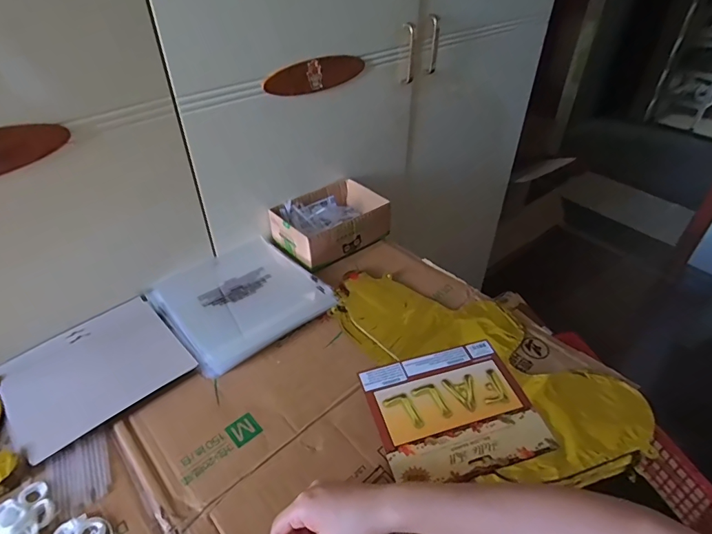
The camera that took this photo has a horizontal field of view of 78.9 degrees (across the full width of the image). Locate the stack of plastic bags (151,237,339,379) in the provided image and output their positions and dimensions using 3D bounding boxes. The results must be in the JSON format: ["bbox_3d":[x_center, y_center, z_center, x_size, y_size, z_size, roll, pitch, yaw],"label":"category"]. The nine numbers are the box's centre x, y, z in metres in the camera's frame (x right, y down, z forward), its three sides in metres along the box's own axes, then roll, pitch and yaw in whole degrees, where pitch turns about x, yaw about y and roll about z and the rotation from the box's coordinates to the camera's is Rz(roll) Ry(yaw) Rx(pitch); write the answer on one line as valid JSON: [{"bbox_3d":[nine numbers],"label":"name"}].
[{"bbox_3d":[-0.178,0.041,0.666,0.217,0.014,0.213,-29,49,-31],"label":"stack of plastic bags"}]

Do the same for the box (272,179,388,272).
[{"bbox_3d":[-0.045,-0.085,0.773,0.185,0.060,0.138,-28,49,-30],"label":"box"}]

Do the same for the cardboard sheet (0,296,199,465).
[{"bbox_3d":[-0.338,0.128,0.561,0.194,0.007,0.166,-32,50,-32],"label":"cardboard sheet"}]

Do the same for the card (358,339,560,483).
[{"bbox_3d":[0.117,0.170,0.527,0.189,0.007,0.160,-11,42,-14],"label":"card"}]

